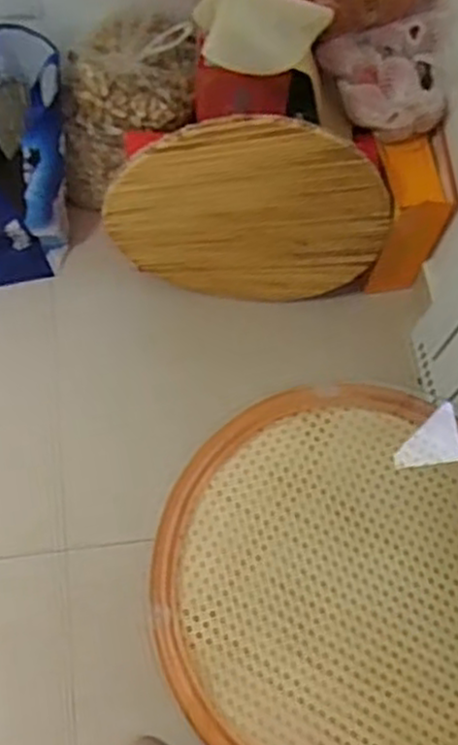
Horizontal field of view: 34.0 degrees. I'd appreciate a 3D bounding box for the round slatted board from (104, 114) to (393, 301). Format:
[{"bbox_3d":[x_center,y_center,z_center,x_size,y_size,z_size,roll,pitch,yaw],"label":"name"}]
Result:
[{"bbox_3d":[0.041,-0.255,1.268,0.465,0.441,0.023,8,63,-17],"label":"round slatted board"}]

